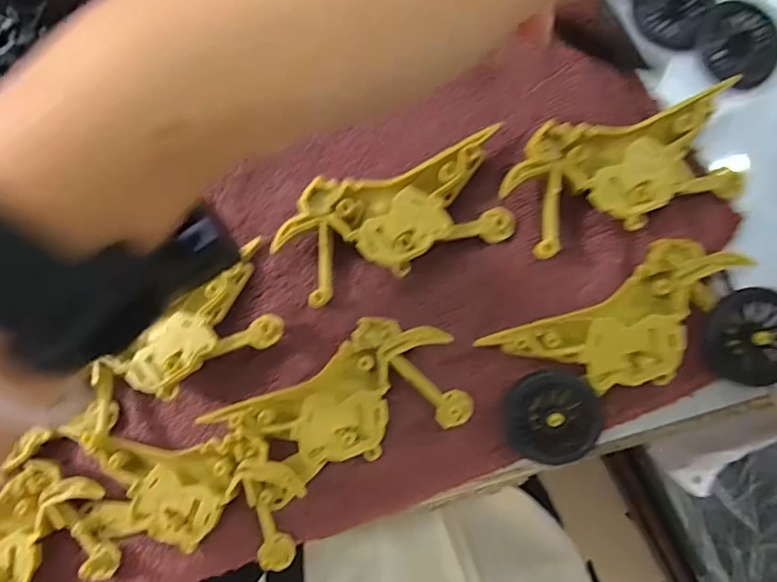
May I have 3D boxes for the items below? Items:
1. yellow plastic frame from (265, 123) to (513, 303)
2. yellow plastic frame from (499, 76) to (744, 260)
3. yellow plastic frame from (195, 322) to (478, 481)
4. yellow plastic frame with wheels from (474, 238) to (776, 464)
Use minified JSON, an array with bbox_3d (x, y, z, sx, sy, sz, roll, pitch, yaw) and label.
[{"bbox_3d":[0.003,-0.032,0.218,0.097,0.012,0.048,-20,80,2],"label":"yellow plastic frame"},{"bbox_3d":[0.098,-0.051,0.208,0.098,0.017,0.048,-18,80,2],"label":"yellow plastic frame"},{"bbox_3d":[-0.020,0.046,0.209,0.098,0.013,0.050,-22,80,1],"label":"yellow plastic frame"},{"bbox_3d":[0.100,0.022,0.198,0.116,0.015,0.062,-21,80,1],"label":"yellow plastic frame with wheels"}]

